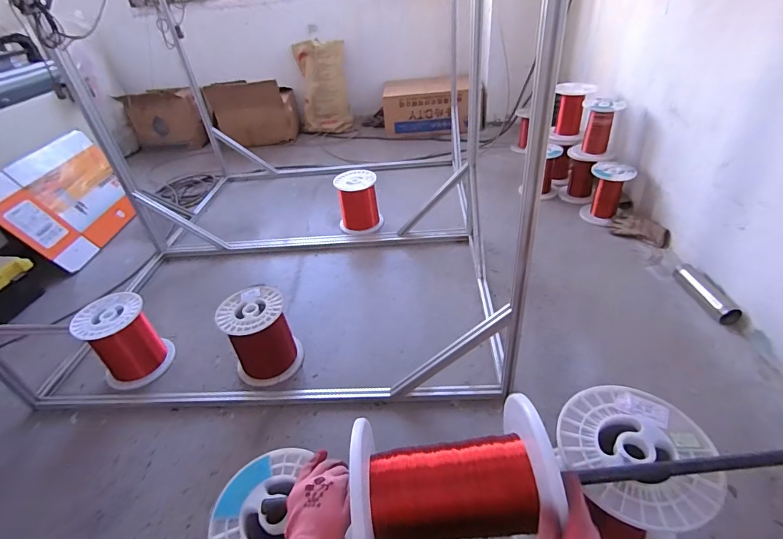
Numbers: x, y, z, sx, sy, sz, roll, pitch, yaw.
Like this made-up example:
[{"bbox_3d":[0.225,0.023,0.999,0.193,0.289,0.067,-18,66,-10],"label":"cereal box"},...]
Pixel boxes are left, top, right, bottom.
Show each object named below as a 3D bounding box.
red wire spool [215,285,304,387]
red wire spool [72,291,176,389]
[{"bbox_3d":[-0.410,0.205,1.263,0.198,0.231,0.195,-4,39,3],"label":"red wire spool"},{"bbox_3d":[-0.862,0.228,1.302,0.186,0.238,0.200,-4,39,3],"label":"red wire spool"}]

